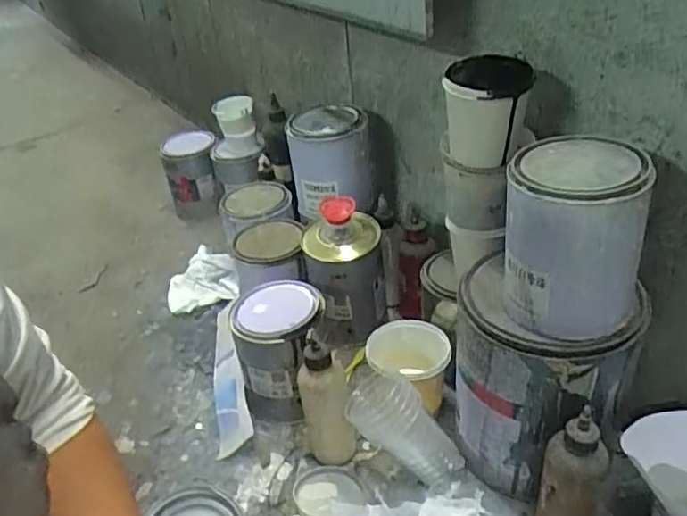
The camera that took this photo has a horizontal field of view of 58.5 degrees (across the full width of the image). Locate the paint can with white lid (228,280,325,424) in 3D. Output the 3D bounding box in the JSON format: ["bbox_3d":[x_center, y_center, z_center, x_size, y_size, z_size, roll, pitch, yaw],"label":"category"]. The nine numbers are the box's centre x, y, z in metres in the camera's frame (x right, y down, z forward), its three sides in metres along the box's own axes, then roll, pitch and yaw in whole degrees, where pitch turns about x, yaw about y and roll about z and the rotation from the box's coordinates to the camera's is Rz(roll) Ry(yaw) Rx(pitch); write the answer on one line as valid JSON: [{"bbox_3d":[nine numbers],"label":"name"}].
[{"bbox_3d":[-0.073,0.111,0.727,0.098,0.135,0.100,-5,35,3],"label":"paint can with white lid"}]

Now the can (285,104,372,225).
[{"bbox_3d":[-0.018,-0.122,0.832,0.102,0.128,0.101,-5,35,3],"label":"can"}]

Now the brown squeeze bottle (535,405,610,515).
[{"bbox_3d":[0.200,0.199,0.541,0.051,0.146,0.044,10,38,22],"label":"brown squeeze bottle"}]

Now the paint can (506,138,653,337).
[{"bbox_3d":[0.188,-0.019,0.514,0.103,0.134,0.105,4,36,15],"label":"paint can"}]

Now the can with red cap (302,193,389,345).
[{"bbox_3d":[0.002,0.016,0.790,0.091,0.191,0.082,-6,35,1],"label":"can with red cap"}]

